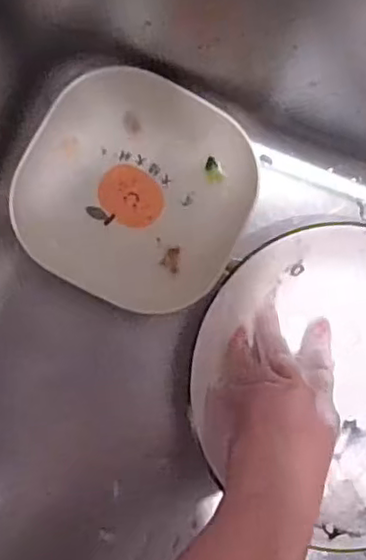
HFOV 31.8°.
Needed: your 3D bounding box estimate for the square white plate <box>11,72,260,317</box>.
[{"bbox_3d":[-0.028,-0.058,0.419,0.146,0.024,0.141,25,82,-4],"label":"square white plate"}]

